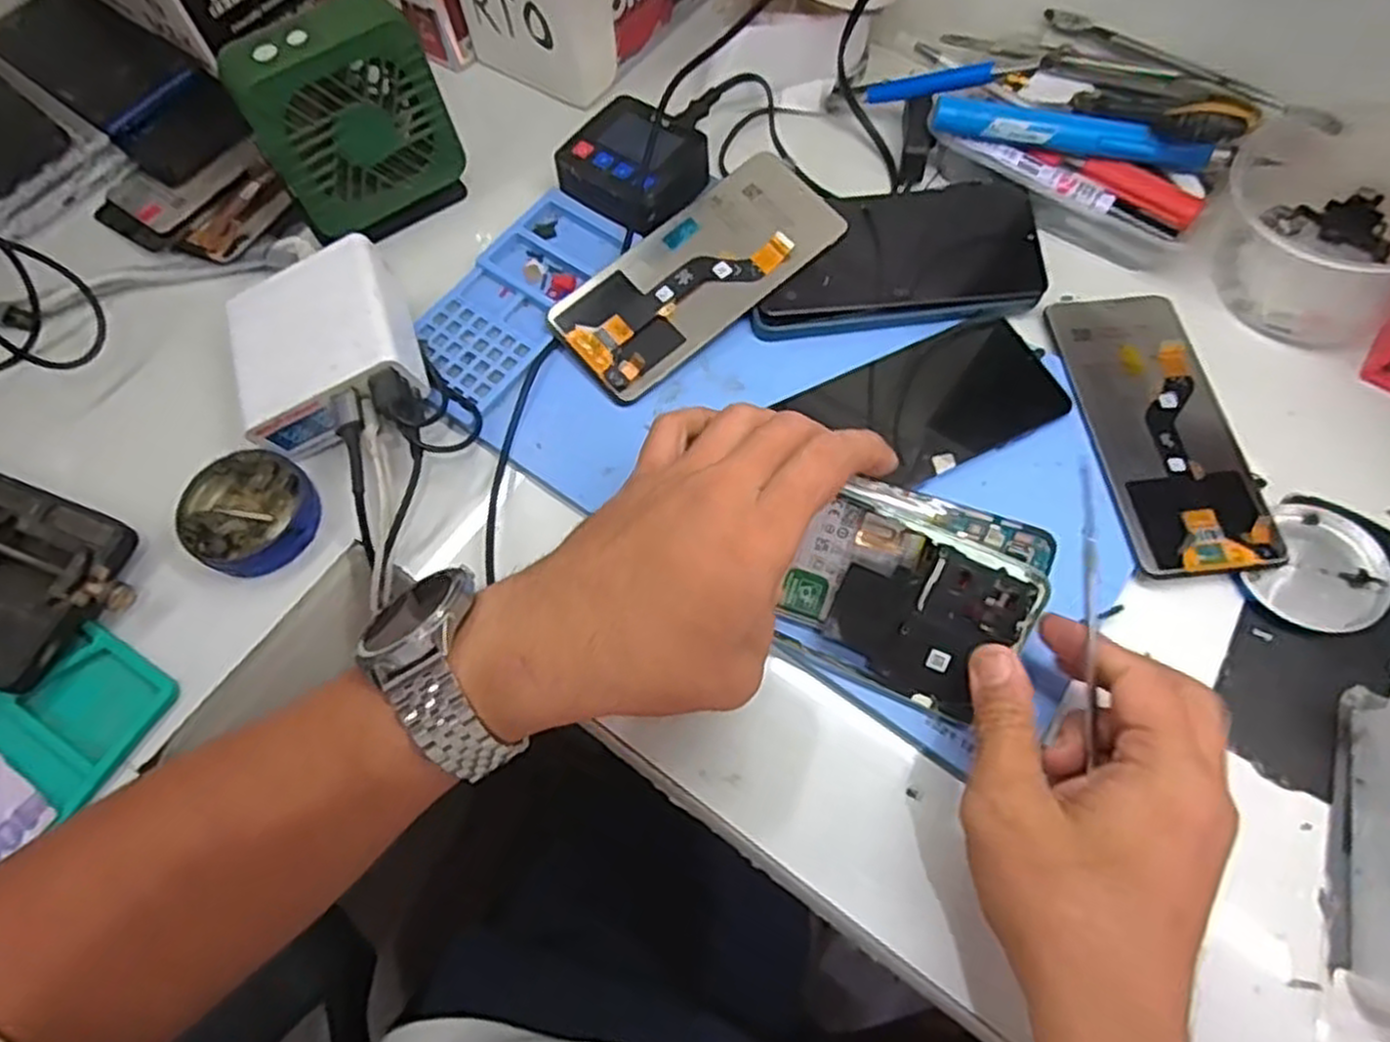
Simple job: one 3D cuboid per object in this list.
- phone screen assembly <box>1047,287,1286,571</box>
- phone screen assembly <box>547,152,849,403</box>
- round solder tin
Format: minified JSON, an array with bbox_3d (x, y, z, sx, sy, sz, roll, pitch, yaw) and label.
[{"bbox_3d":[0.239,-0.053,0.404,0.070,0.009,0.167,-4,69,0],"label":"phone screen assembly"},{"bbox_3d":[0.001,-0.137,0.431,0.163,0.007,0.071,-40,77,-10],"label":"phone screen assembly"},{"bbox_3d":[-0.220,-0.005,0.388,0.057,0.016,0.059,-1,69,2],"label":"round solder tin"}]

